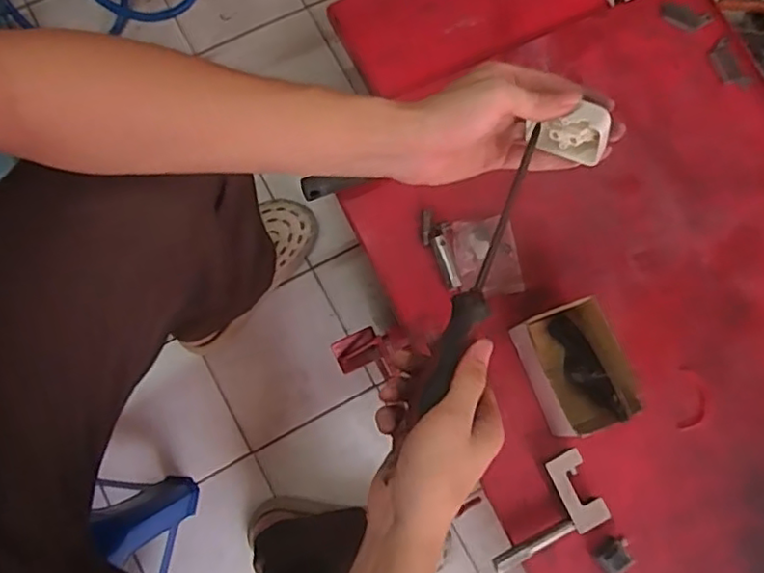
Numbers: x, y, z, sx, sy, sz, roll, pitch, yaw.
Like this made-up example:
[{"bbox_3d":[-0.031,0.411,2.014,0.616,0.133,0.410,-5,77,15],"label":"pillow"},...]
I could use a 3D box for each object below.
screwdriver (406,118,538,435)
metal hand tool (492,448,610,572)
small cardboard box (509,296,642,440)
[{"bbox_3d":[0.069,-0.009,0.417,0.022,0.018,0.203,23,88,4],"label":"screwdriver"},{"bbox_3d":[0.179,0.255,0.717,0.141,0.032,0.084,-23,81,-7],"label":"metal hand tool"},{"bbox_3d":[0.223,0.098,0.737,0.101,0.074,0.144,-20,80,-6],"label":"small cardboard box"}]

